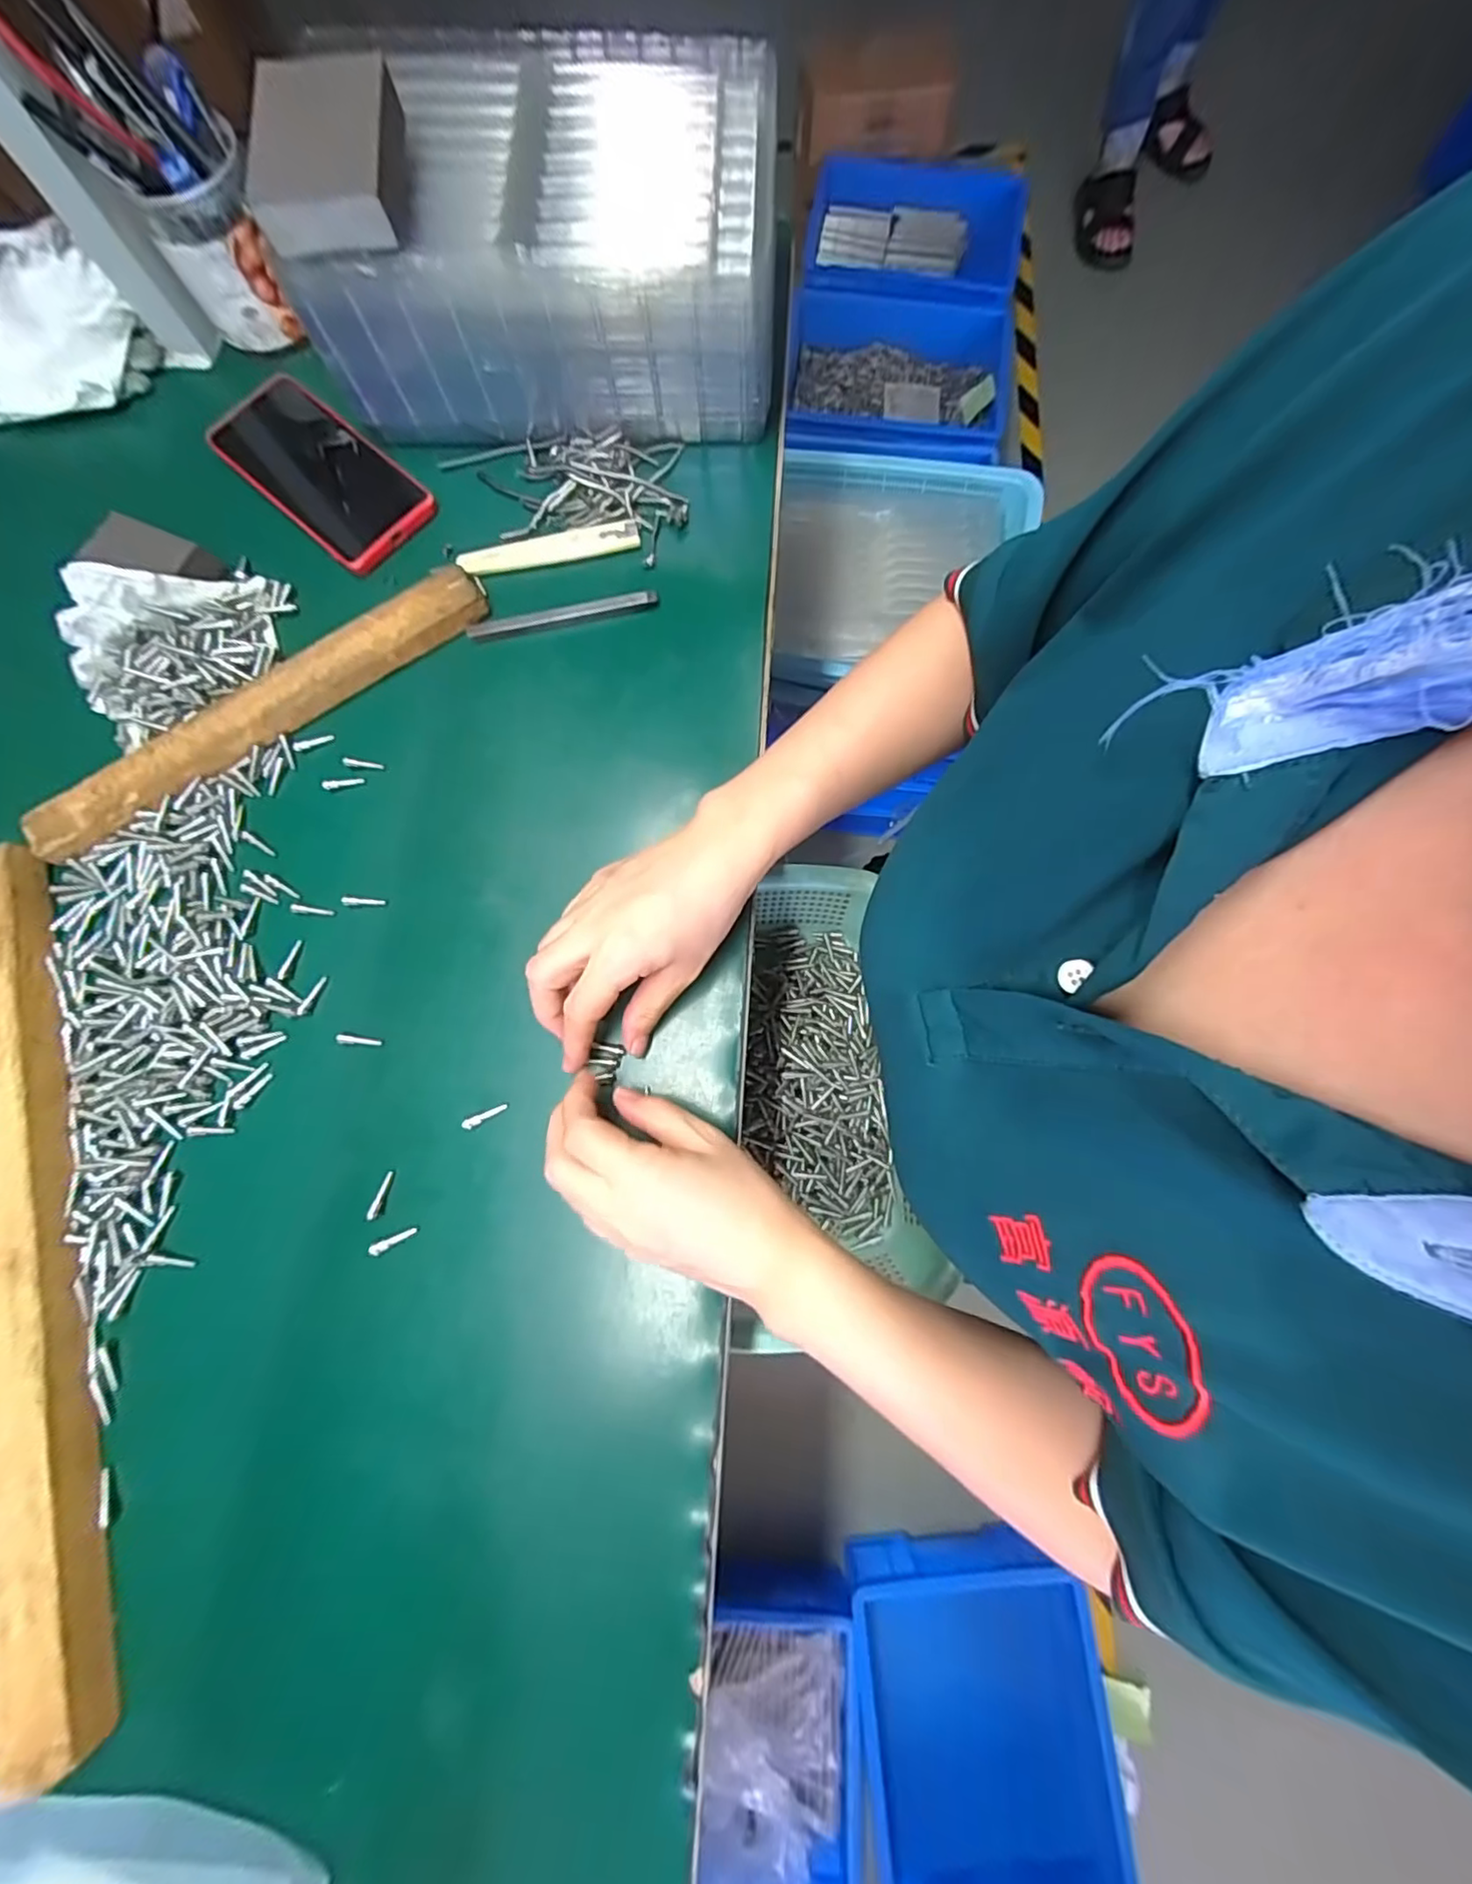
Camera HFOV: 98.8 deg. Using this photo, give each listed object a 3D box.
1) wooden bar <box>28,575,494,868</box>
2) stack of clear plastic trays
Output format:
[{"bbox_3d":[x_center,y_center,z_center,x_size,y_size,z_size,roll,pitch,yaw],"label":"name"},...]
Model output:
[{"bbox_3d":[-0.296,-0.147,0.396,0.300,0.021,0.035,-34,80,-8],"label":"wooden bar"},{"bbox_3d":[-0.121,-0.437,0.410,0.276,0.126,0.169,-3,77,-1],"label":"stack of clear plastic trays"}]

